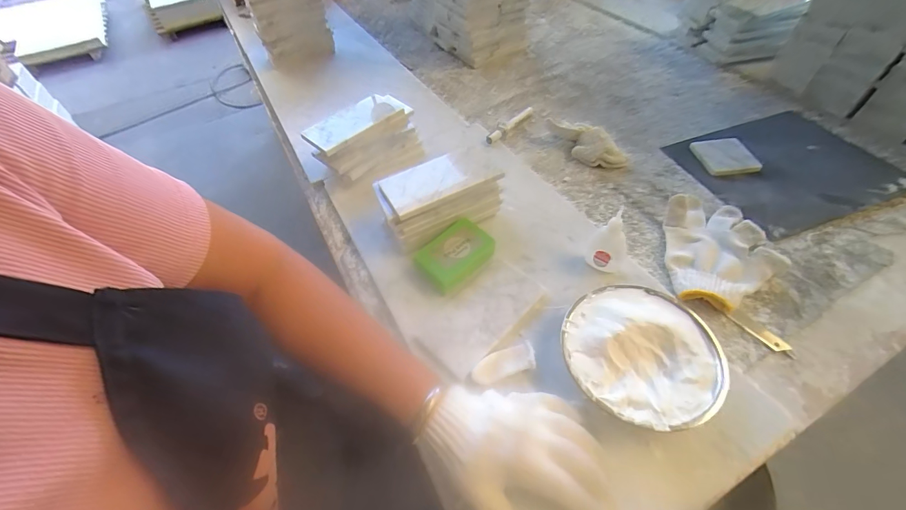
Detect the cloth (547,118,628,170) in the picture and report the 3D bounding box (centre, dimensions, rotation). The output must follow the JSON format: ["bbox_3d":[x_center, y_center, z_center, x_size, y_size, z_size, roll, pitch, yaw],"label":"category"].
[{"bbox_3d":[0.213,-0.183,0.612,0.050,0.040,0.138,-36,59,-24],"label":"cloth"}]

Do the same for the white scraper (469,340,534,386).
[{"bbox_3d":[0.053,0.116,0.406,0.070,0.006,0.028,-18,54,-10],"label":"white scraper"}]

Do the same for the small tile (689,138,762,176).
[{"bbox_3d":[0.420,-0.153,0.592,0.075,0.009,0.077,-5,53,-1],"label":"small tile"}]

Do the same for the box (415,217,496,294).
[{"bbox_3d":[0.003,-0.001,0.482,0.086,0.028,0.065,-33,58,-20],"label":"box"}]

